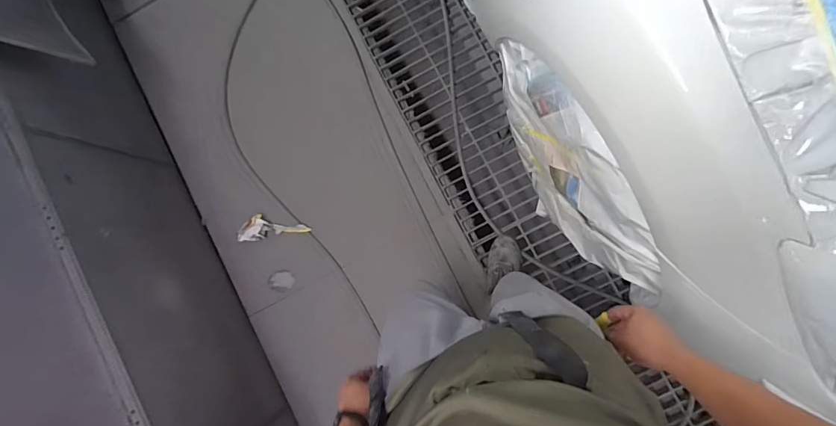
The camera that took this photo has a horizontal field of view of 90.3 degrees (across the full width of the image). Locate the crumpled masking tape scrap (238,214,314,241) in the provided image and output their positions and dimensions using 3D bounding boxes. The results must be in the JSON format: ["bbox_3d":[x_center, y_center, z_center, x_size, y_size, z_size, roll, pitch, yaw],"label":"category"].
[{"bbox_3d":[-0.486,0.044,1.404,0.233,0.055,0.085,-8,84,2],"label":"crumpled masking tape scrap"}]

